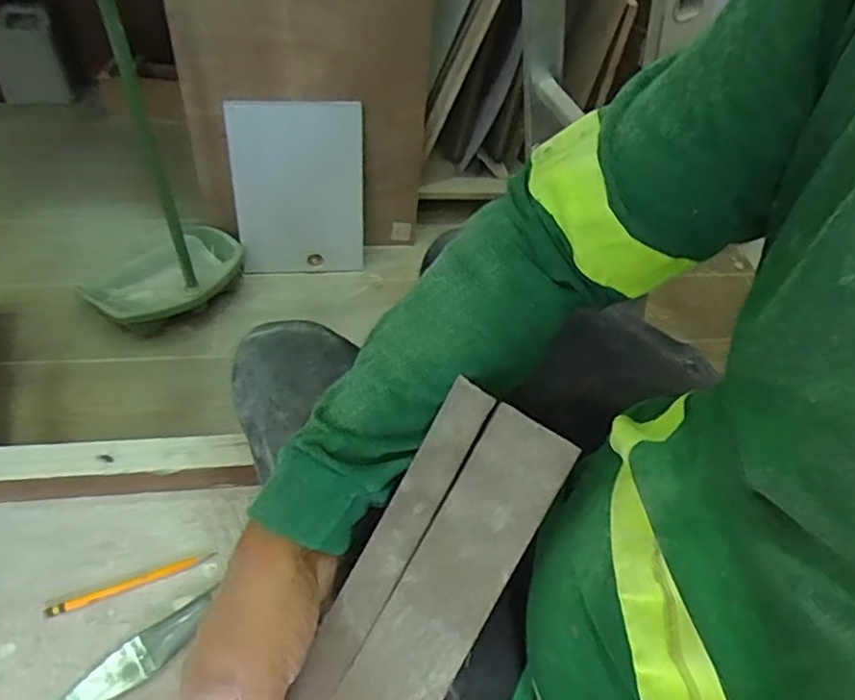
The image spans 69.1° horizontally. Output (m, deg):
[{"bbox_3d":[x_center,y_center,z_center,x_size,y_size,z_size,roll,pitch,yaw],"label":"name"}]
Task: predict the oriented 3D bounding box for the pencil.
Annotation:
[{"bbox_3d":[-0.260,0.205,0.548,0.139,0.006,0.010,-15,54,-18],"label":"pencil"}]

